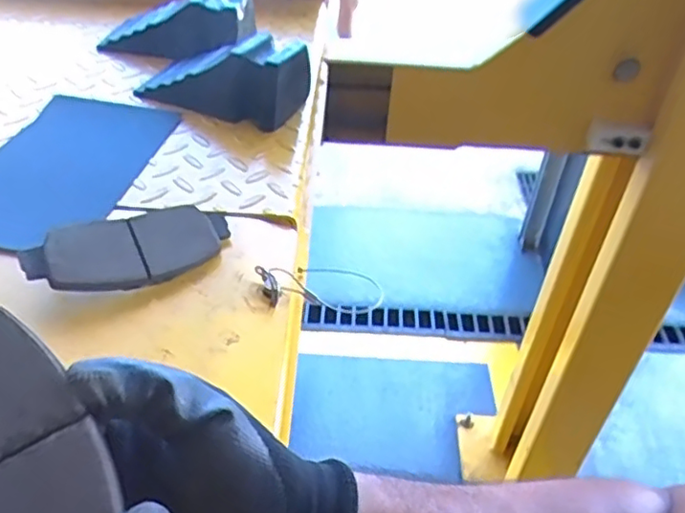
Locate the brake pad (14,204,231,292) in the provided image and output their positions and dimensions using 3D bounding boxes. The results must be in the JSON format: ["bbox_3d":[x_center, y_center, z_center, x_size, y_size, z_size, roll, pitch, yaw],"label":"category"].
[{"bbox_3d":[-0.146,-0.004,0.447,0.137,0.014,0.056,-17,63,-33],"label":"brake pad"}]

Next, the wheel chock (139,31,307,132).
[{"bbox_3d":[-0.121,-0.177,0.645,0.172,0.082,0.069,1,39,17],"label":"wheel chock"}]

